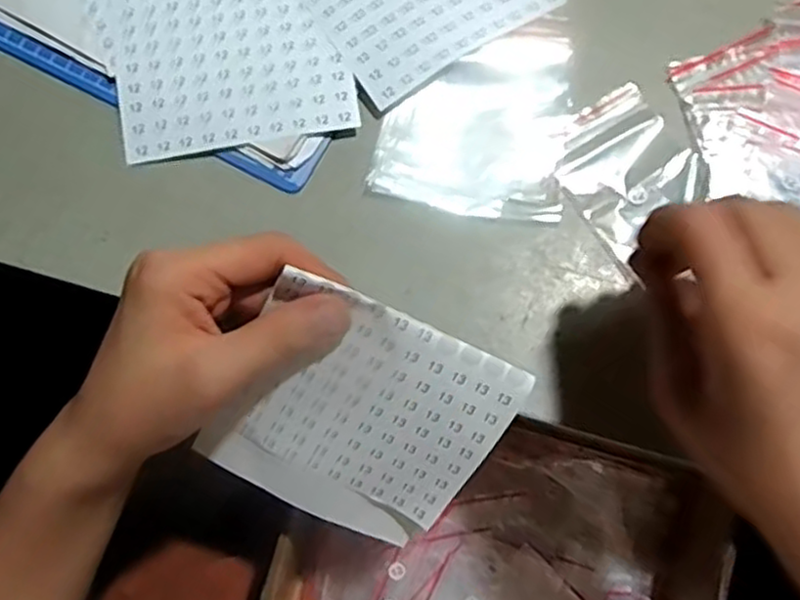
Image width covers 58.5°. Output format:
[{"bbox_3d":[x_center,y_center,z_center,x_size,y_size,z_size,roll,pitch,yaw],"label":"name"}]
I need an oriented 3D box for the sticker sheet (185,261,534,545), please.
[{"bbox_3d":[-0.020,0.059,0.343,0.120,0.010,0.129,29,118,-8],"label":"sticker sheet"}]

